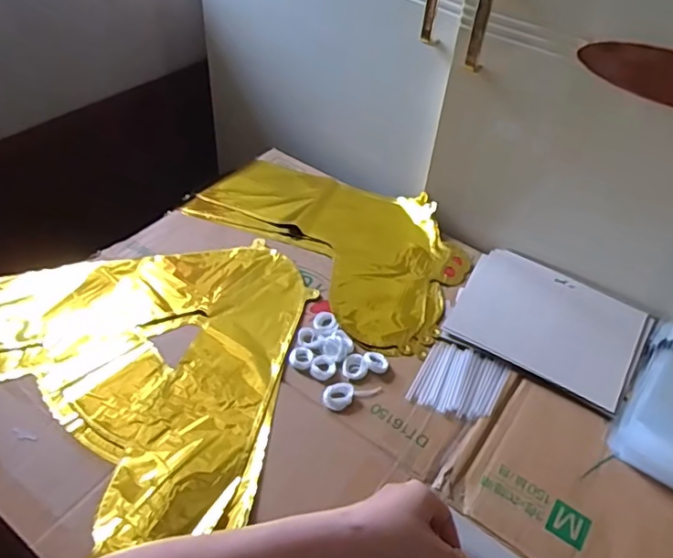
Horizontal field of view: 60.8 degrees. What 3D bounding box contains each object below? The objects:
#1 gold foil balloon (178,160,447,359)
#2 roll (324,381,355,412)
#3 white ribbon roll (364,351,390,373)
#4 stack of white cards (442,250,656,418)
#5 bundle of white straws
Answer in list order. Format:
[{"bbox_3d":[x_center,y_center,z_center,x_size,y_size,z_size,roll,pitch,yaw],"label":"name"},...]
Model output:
[{"bbox_3d":[-0.005,-0.063,0.752,0.387,0.023,0.222,33,52,24],"label":"gold foil balloon"},{"bbox_3d":[0.003,0.116,0.576,0.028,0.008,0.032,20,48,14],"label":"roll"},{"bbox_3d":[0.042,0.088,0.608,0.026,0.009,0.020,20,48,13],"label":"white ribbon roll"},{"bbox_3d":[0.246,0.049,0.664,0.198,0.006,0.166,26,50,19],"label":"stack of white cards"},{"bbox_3d":[0.130,0.108,0.603,0.084,0.004,0.089,24,49,17],"label":"bundle of white straws"}]

